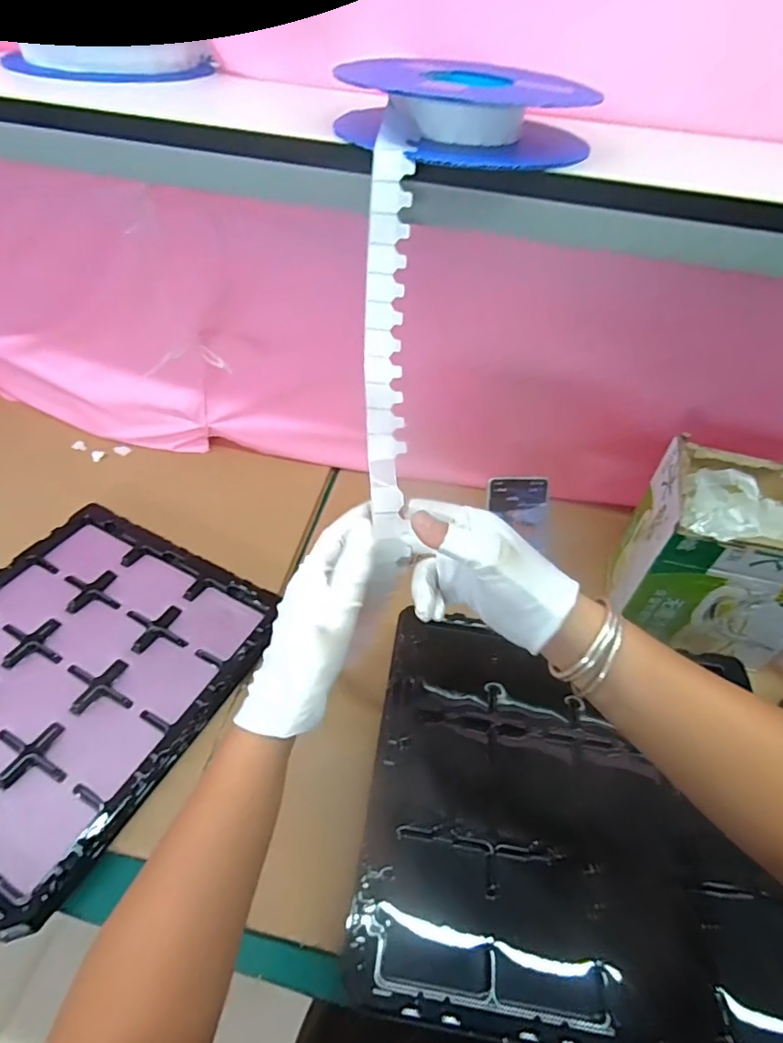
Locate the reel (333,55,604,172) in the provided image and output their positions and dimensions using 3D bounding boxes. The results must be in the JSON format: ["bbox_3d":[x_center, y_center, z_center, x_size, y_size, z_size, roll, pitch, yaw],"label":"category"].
[{"bbox_3d":[0.052,-0.316,0.408,0.184,0.047,0.159,23,50,16],"label":"reel"}]

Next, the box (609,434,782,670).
[{"bbox_3d":[0.385,0.035,0.609,0.197,0.190,0.151,13,48,8],"label":"box"}]

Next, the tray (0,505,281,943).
[{"bbox_3d":[-0.356,0.159,0.582,0.341,0.020,0.374,24,48,16],"label":"tray"}]

